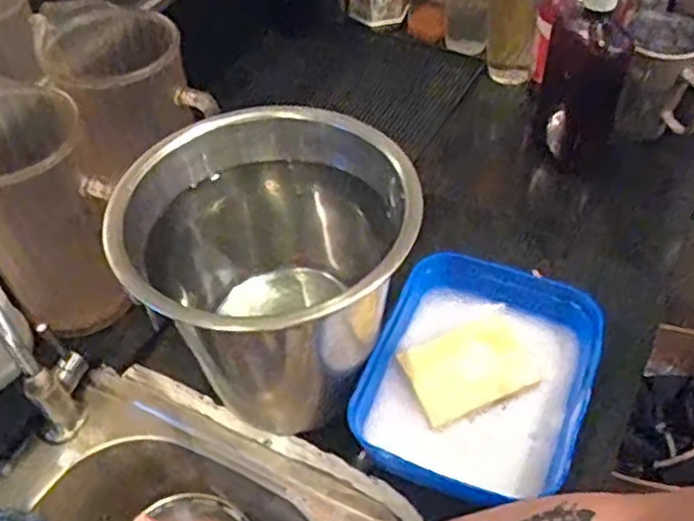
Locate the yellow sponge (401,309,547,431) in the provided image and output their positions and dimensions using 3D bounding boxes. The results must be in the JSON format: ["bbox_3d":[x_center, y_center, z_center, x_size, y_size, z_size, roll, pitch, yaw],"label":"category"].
[{"bbox_3d":[0.102,0.083,0.582,0.106,0.026,0.074,-20,51,-15],"label":"yellow sponge"}]

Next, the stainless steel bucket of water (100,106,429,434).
[{"bbox_3d":[-0.050,0.018,0.552,0.206,0.191,0.179,-36,56,-25],"label":"stainless steel bucket of water"}]

